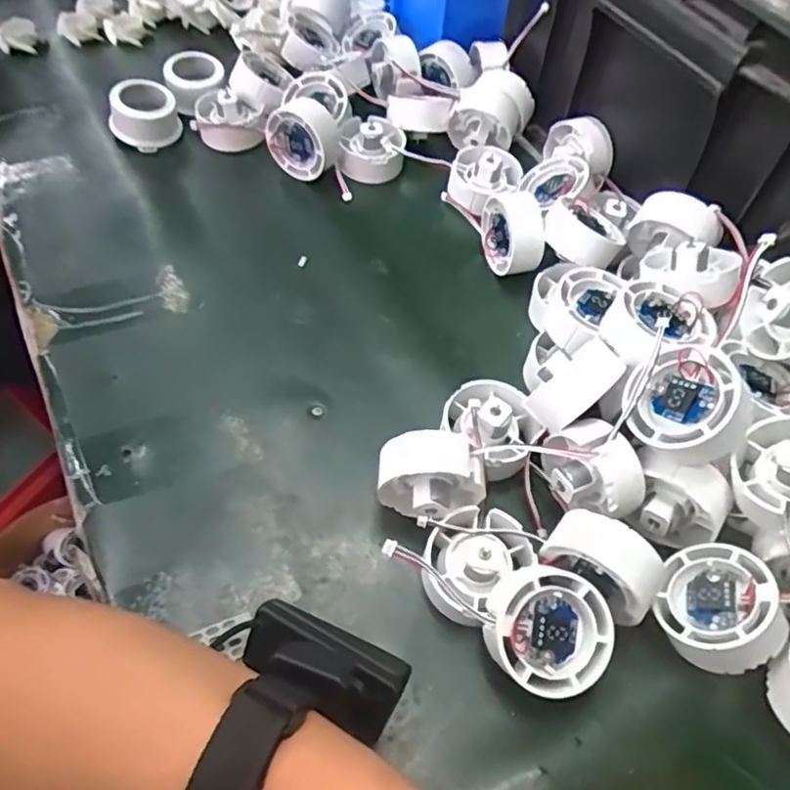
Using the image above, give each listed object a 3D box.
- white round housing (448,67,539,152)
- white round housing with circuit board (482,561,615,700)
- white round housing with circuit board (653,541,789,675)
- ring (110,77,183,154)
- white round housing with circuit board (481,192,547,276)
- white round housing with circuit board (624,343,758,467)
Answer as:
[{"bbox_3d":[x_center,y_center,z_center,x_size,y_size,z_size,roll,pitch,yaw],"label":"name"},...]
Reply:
[{"bbox_3d":[0.078,-0.227,0.509,0.054,0.043,0.064,28,58,15],"label":"white round housing"},{"bbox_3d":[0.070,0.109,0.291,0.052,0.023,0.053,2,80,-9],"label":"white round housing with circuit board"},{"bbox_3d":[0.156,0.100,0.297,0.051,0.026,0.054,-28,32,19],"label":"white round housing with circuit board"},{"bbox_3d":[-0.201,-0.221,0.499,0.054,0.037,0.049,-17,59,-16],"label":"ring"},{"bbox_3d":[0.083,-0.109,0.440,0.029,0.052,0.053,-9,57,-10],"label":"white round housing with circuit board"},{"bbox_3d":[0.145,0.006,0.308,0.030,0.052,0.049,25,23,-42],"label":"white round housing with circuit board"}]

